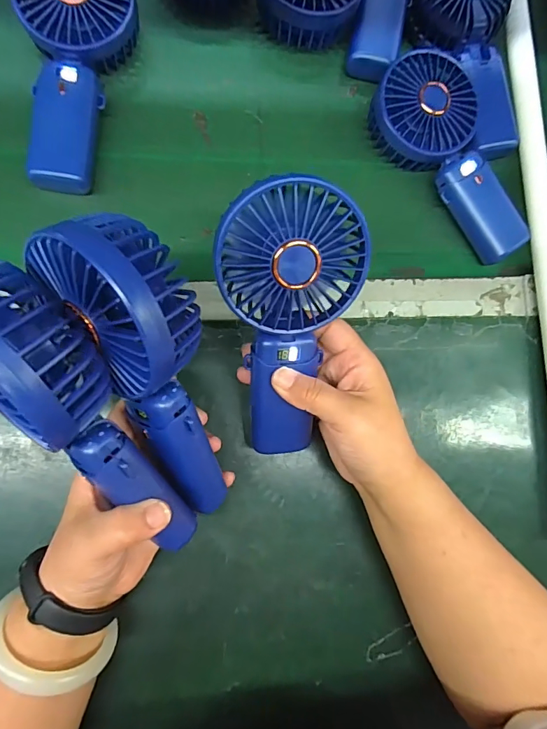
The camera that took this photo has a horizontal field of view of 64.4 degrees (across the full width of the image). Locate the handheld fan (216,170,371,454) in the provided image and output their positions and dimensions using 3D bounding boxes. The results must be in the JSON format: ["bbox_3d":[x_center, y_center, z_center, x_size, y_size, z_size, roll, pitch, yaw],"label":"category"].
[{"bbox_3d":[0.008,-0.020,0.272,0.083,0.039,0.176,1,112,-8],"label":"handheld fan"}]

